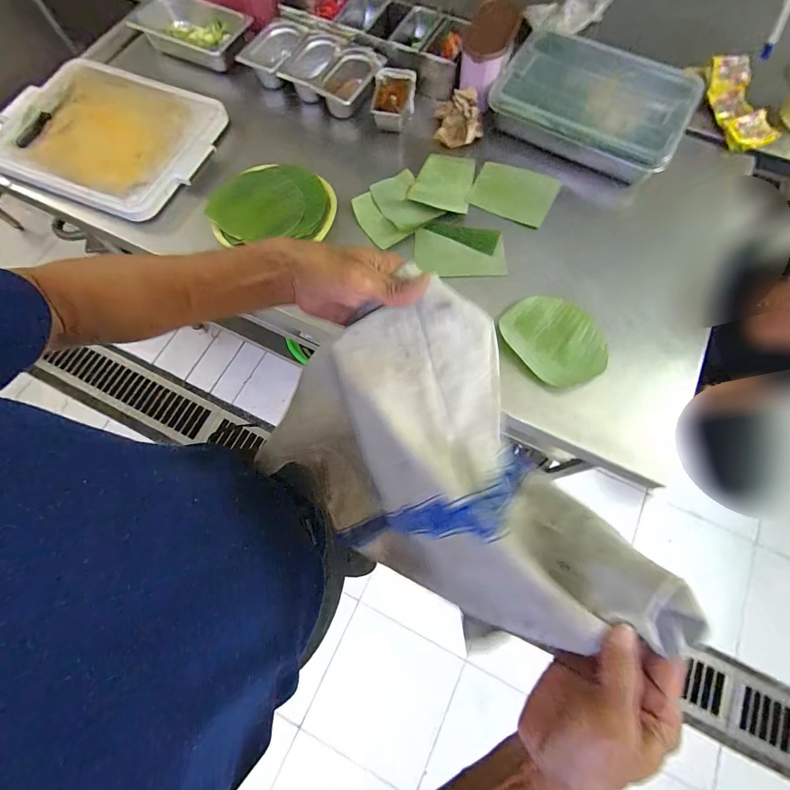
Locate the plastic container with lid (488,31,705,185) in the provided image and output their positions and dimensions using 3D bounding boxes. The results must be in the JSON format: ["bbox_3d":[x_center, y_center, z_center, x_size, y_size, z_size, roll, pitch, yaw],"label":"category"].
[{"bbox_3d":[0.430,-0.646,0.837,0.391,0.078,0.294,27,74,9],"label":"plastic container with lid"}]

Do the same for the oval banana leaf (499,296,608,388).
[{"bbox_3d":[0.293,-0.103,0.686,0.153,0.009,0.182,-39,76,-11],"label":"oval banana leaf"}]

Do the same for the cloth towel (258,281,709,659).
[{"bbox_3d":[0.035,0.104,0.358,0.201,0.230,0.287,-30,74,-9],"label":"cloth towel"}]

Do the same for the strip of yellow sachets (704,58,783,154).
[{"bbox_3d":[0.771,-0.651,0.845,0.124,0.060,0.216,-4,72,-1],"label":"strip of yellow sachets"}]

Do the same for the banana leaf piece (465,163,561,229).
[{"bbox_3d":[0.257,-0.439,0.815,0.172,0.018,0.148,19,73,6],"label":"banana leaf piece"}]

